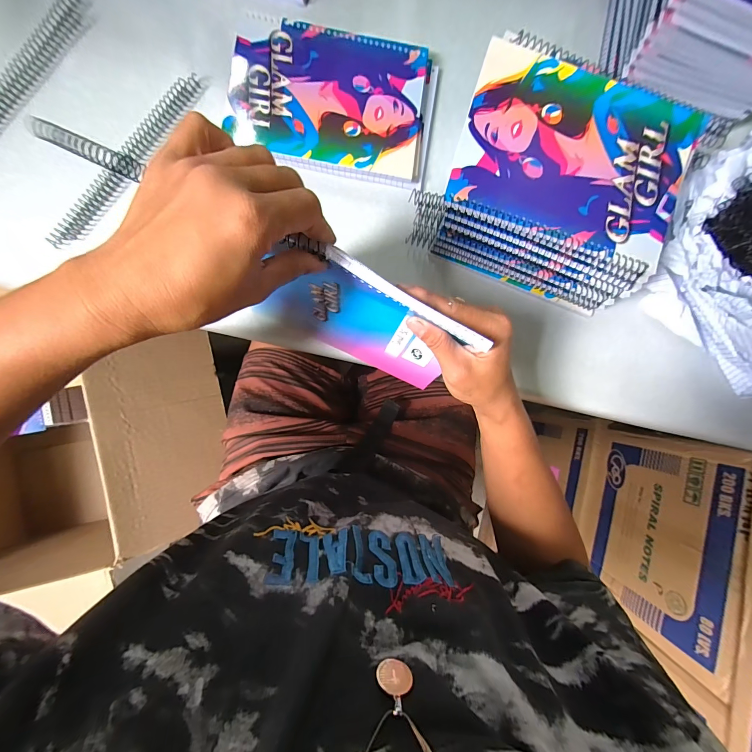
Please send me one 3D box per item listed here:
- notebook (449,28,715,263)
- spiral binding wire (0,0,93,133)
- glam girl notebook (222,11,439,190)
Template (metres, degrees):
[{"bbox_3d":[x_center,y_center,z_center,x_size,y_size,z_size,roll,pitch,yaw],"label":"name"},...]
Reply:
[{"bbox_3d":[0.175,-0.193,0.287,0.198,0.012,0.152,16,86,-5],"label":"notebook"},{"bbox_3d":[-0.353,-0.285,0.328,0.028,0.010,0.221,30,85,-4],"label":"spiral binding wire"},{"bbox_3d":[-0.042,-0.286,0.354,0.206,0.020,0.148,8,86,-6],"label":"glam girl notebook"}]

